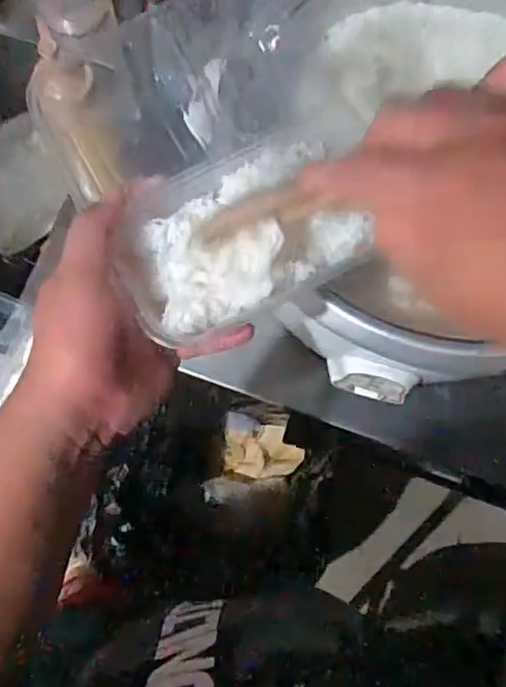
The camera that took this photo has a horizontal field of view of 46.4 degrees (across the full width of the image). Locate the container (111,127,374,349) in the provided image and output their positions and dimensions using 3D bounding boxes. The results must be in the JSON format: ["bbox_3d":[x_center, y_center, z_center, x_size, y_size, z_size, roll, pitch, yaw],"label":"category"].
[{"bbox_3d":[-0.010,-0.069,0.370,0.148,0.037,0.103,-30,76,-6],"label":"container"}]

